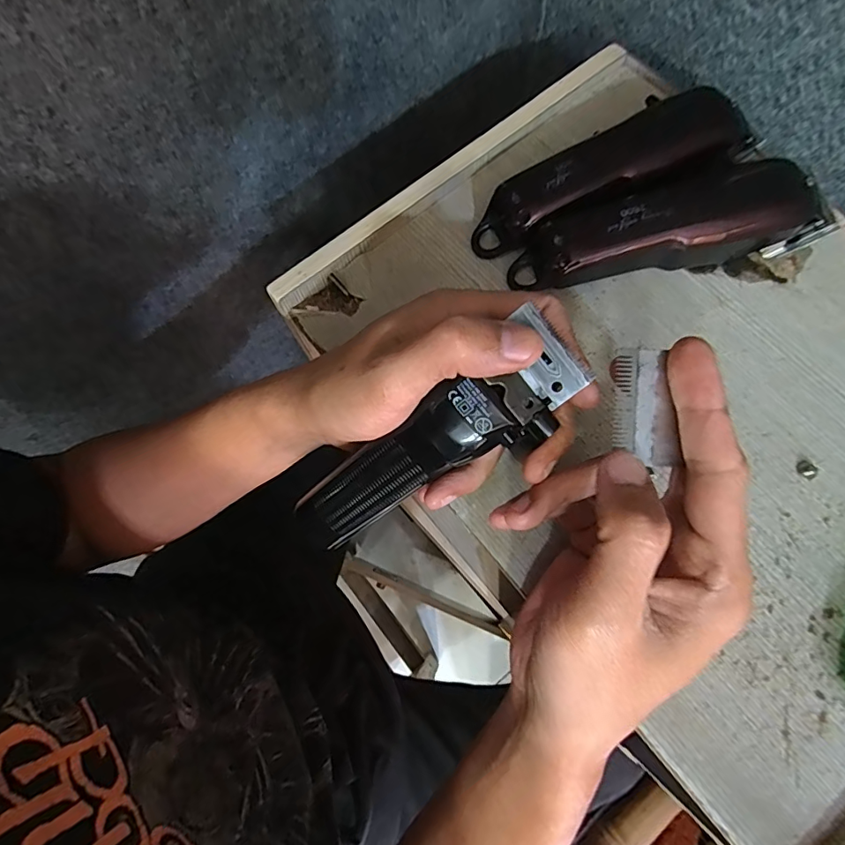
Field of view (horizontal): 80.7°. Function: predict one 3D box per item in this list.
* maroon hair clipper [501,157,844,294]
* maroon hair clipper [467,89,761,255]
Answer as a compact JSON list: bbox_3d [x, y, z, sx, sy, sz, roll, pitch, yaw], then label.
[{"bbox_3d":[0.143,-0.110,0.286,0.169,0.048,0.039,-10,74,-2],"label":"maroon hair clipper"},{"bbox_3d":[0.113,-0.145,0.300,0.166,0.050,0.044,-24,74,-6],"label":"maroon hair clipper"}]

